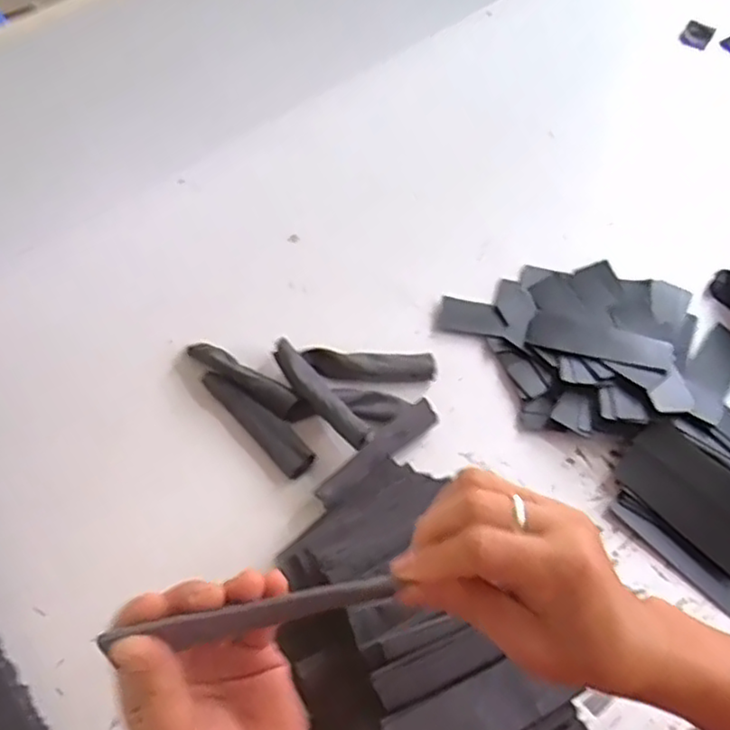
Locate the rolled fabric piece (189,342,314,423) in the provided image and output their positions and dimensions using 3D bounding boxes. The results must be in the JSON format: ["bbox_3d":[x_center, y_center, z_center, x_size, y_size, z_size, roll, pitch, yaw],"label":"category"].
[{"bbox_3d":[-0.125,0.014,0.710,0.156,0.021,0.029,34,66,16],"label":"rolled fabric piece"}]

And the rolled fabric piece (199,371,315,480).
[{"bbox_3d":[-0.109,0.056,0.698,0.035,0.018,0.147,-39,69,-20],"label":"rolled fabric piece"}]

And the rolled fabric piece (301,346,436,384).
[{"bbox_3d":[0.007,0.003,0.728,0.140,0.024,0.037,0,61,-2],"label":"rolled fabric piece"}]

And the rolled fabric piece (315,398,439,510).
[{"bbox_3d":[0.012,0.088,0.677,0.145,0.021,0.027,-36,68,-19],"label":"rolled fabric piece"}]

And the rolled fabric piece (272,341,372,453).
[{"bbox_3d":[-0.050,0.028,0.700,0.031,0.035,0.148,-38,69,-20],"label":"rolled fabric piece"}]

